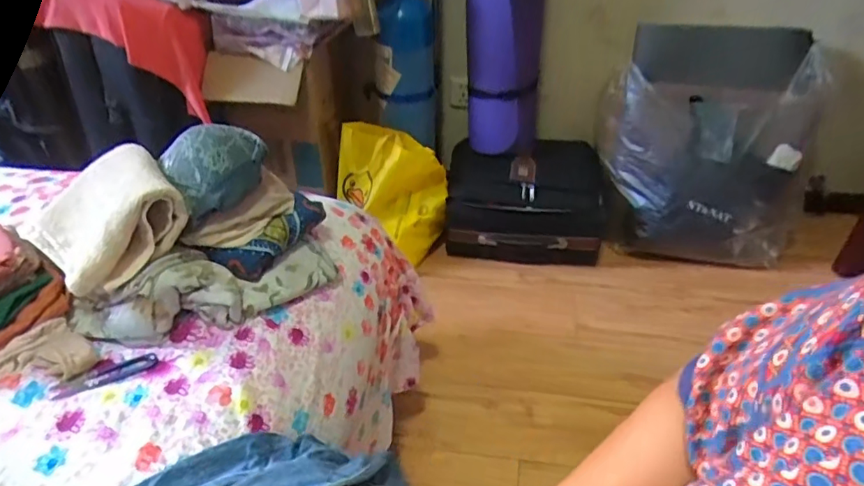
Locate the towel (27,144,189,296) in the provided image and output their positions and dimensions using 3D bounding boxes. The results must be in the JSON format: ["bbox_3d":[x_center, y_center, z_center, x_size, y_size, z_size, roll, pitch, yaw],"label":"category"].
[{"bbox_3d":[-0.393,-0.032,0.639,0.168,0.077,0.167,28,83,35],"label":"towel"}]

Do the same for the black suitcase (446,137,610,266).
[{"bbox_3d":[0.274,-0.117,1.567,0.454,0.282,0.291,1,36,5],"label":"black suitcase"}]

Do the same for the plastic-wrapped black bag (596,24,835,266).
[{"bbox_3d":[0.765,-0.269,1.453,0.547,0.538,0.384,3,36,8],"label":"plastic-wrapped black bag"}]

